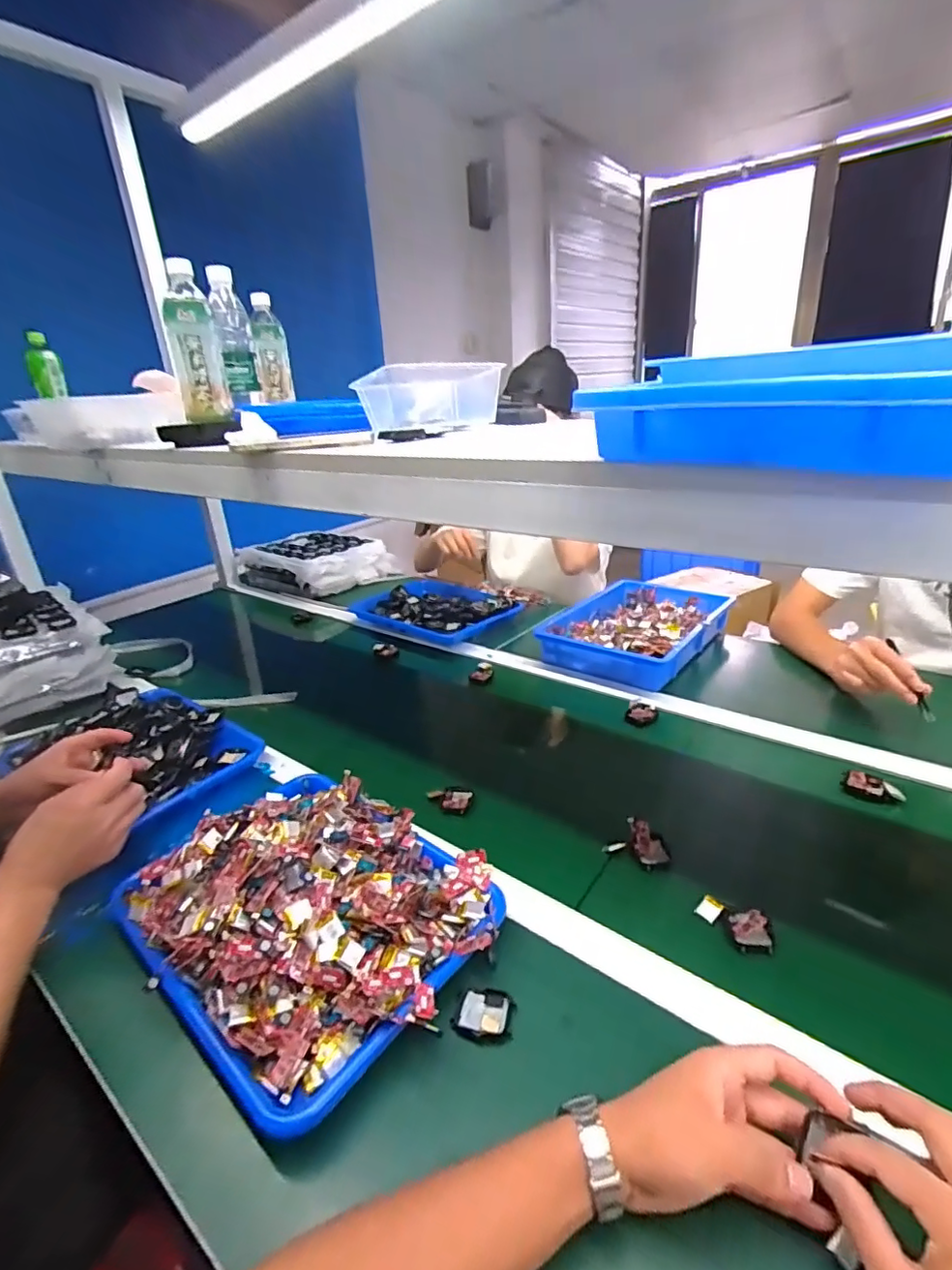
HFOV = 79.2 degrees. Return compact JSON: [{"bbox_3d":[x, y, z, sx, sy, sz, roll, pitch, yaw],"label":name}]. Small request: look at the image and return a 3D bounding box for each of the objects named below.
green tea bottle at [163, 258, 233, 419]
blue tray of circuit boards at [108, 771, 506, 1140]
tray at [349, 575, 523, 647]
[{"bbox_3d":[-0.376,-0.388,0.767,0.061,0.187,0.068,-13,25,-18],"label":"green tea bottle"},{"bbox_3d":[-0.164,0.237,0.547,0.334,0.071,0.255,15,31,38],"label":"blue tray of circuit boards"},{"bbox_3d":[-0.084,-0.062,1.280,0.343,0.050,0.256,13,29,35],"label":"tray"}]

